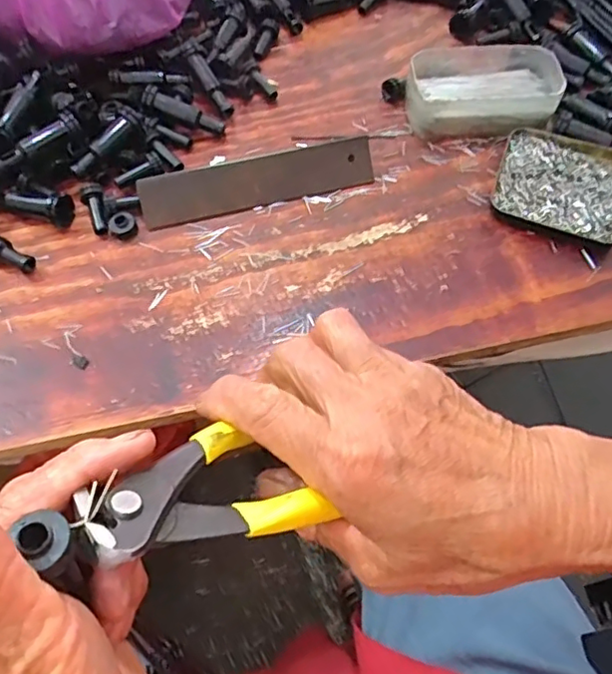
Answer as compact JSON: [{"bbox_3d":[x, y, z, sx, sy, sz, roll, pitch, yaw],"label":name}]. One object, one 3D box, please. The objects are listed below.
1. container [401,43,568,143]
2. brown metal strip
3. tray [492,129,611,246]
[{"bbox_3d":[0.144,-0.204,0.502,0.120,0.042,0.081,1,62,-1],"label":"container"},{"bbox_3d":[-0.034,-0.116,0.451,0.173,0.036,0.005,-14,23,-9],"label":"brown metal strip"},{"bbox_3d":[0.193,-0.114,0.459,0.095,0.019,0.093,20,63,9],"label":"tray"}]

